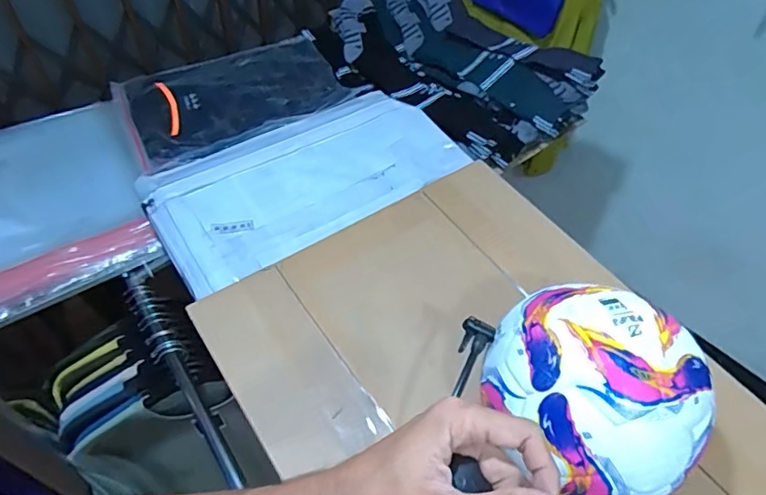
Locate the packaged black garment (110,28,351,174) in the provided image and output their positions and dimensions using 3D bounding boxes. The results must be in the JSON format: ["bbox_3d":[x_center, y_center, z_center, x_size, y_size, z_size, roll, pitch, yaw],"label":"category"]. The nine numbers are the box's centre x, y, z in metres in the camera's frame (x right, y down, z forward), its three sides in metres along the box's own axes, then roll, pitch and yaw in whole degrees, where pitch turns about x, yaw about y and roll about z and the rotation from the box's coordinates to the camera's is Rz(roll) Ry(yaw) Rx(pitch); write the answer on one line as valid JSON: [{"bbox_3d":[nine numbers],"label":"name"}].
[{"bbox_3d":[-0.273,-0.287,0.980,0.385,0.038,0.302,-22,57,-19],"label":"packaged black garment"}]

